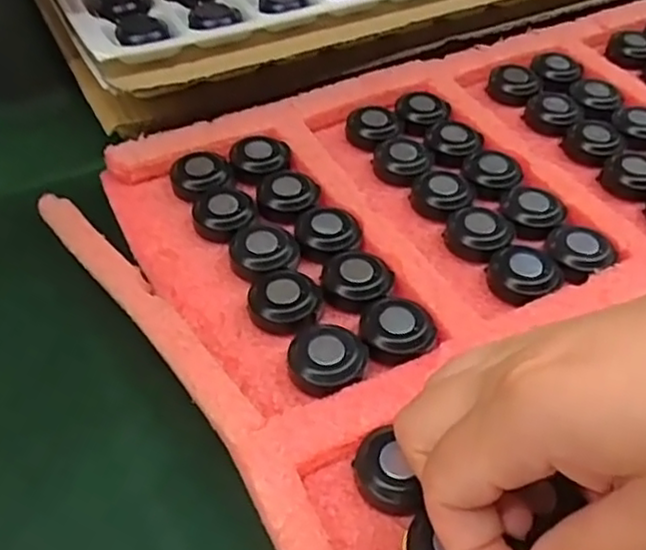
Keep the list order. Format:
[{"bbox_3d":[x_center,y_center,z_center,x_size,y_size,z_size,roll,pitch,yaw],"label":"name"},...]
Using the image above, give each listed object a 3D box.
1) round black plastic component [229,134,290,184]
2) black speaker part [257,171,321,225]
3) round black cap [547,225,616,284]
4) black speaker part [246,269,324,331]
[{"bbox_3d":[-0.033,-0.061,0.353,0.030,0.008,0.031,0,47,0],"label":"round black plastic component"},{"bbox_3d":[-0.017,-0.039,0.334,0.029,0.009,0.028,0,47,0],"label":"black speaker part"},{"bbox_3d":[0.116,-0.009,0.309,0.026,0.009,0.031,7,47,6],"label":"round black cap"},{"bbox_3d":[-0.016,0.011,0.290,0.030,0.010,0.028,16,49,14],"label":"black speaker part"}]

